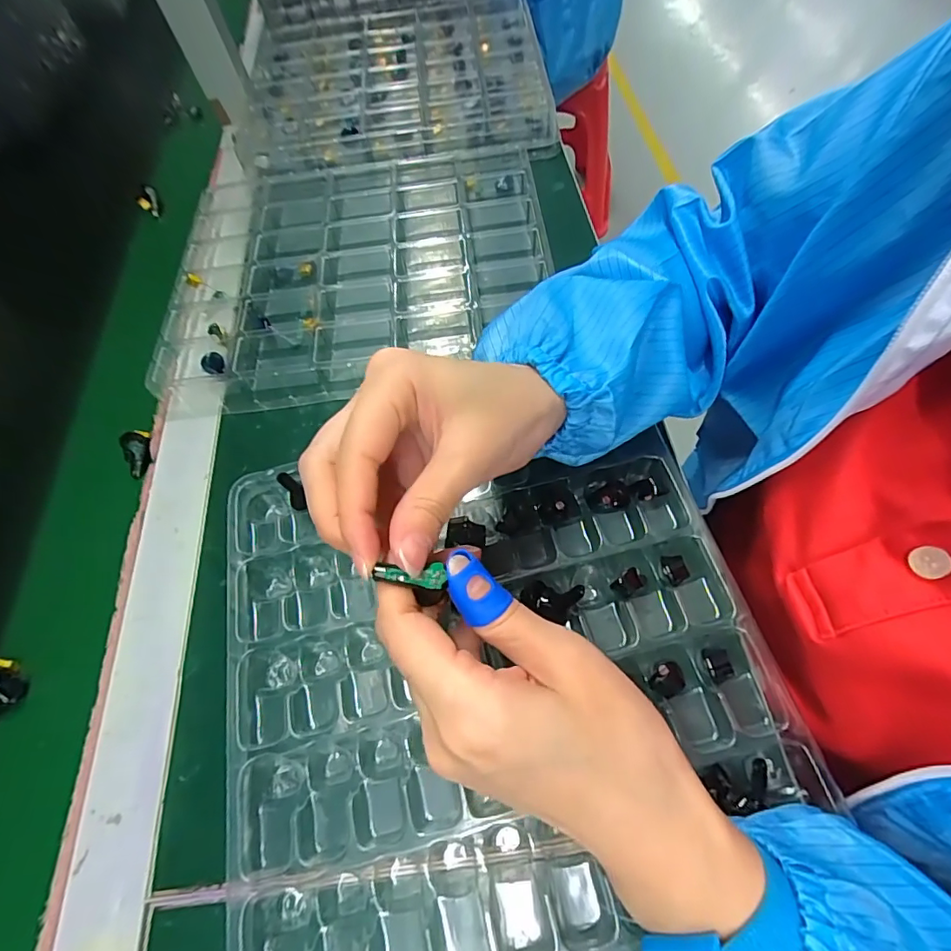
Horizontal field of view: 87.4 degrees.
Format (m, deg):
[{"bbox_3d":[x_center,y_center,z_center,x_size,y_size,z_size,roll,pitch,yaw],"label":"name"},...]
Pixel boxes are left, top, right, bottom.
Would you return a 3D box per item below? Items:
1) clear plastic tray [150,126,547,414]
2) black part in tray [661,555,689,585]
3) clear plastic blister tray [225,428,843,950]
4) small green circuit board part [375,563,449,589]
[{"bbox_3d":[-0.092,-0.183,0.409,0.286,0.030,0.266,-5,62,1],"label":"clear plastic tray"},{"bbox_3d":[0.102,0.047,0.255,0.011,0.006,0.015,-16,63,-5],"label":"black part in tray"},{"bbox_3d":[0.005,0.090,0.253,0.263,0.034,0.236,-12,62,-3],"label":"clear plastic blister tray"},{"bbox_3d":[-0.022,0.035,0.177,0.024,0.004,0.009,6,62,-12],"label":"small green circuit board part"}]

